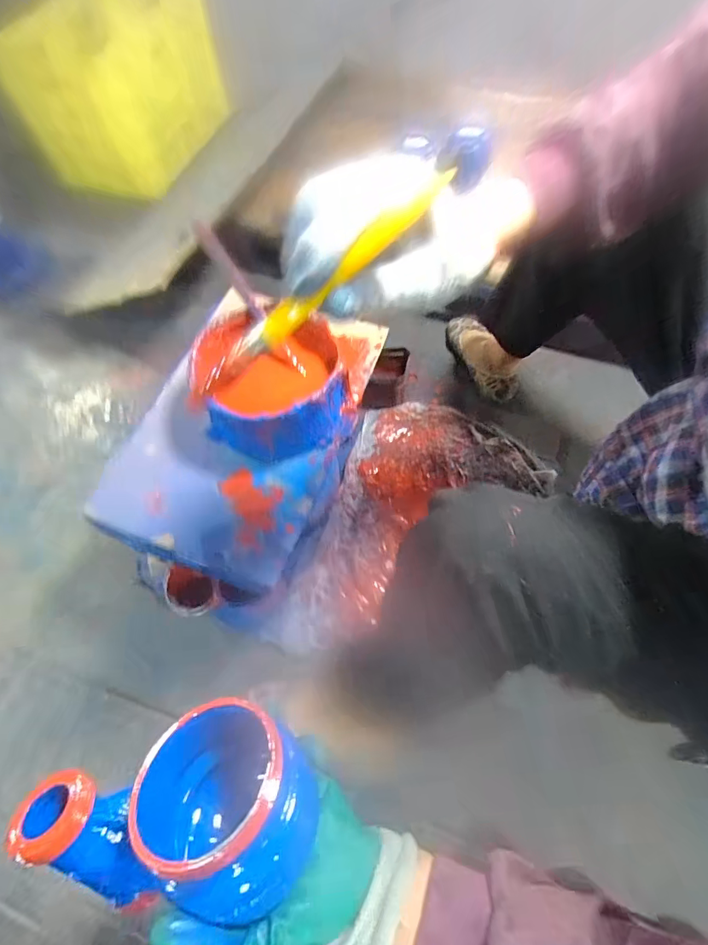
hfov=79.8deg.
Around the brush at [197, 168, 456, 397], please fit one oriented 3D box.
[{"bbox_3d":[-0.025,-0.089,0.218,0.155,0.016,0.010,-33,61,16],"label":"brush"}]

